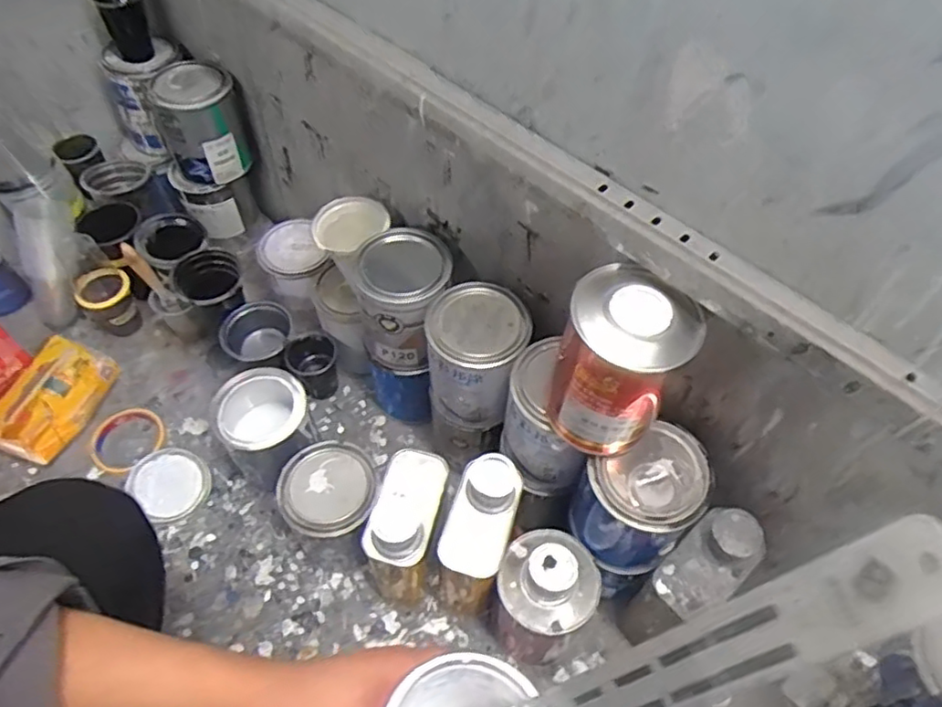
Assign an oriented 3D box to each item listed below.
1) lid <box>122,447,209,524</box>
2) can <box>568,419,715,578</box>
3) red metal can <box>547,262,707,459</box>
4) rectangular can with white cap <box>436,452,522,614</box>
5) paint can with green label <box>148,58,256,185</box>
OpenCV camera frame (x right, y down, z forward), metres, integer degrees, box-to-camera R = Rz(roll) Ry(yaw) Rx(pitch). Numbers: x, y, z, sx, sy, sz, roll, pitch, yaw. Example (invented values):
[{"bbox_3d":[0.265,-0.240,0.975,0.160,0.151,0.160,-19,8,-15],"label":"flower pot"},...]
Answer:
[{"bbox_3d":[-0.386,0.165,0.838,0.096,0.013,0.088,1,55,-1],"label":"lid"},{"bbox_3d":[0.163,0.146,0.633,0.105,0.139,0.091,-21,59,-16],"label":"can"},{"bbox_3d":[0.121,0.011,0.546,0.093,0.157,0.092,1,55,-1],"label":"red metal can"},{"bbox_3d":[0.004,0.200,0.701,0.067,0.210,0.102,16,56,9],"label":"rectangular can with white cap"},{"bbox_3d":[-0.379,-0.325,0.930,0.107,0.127,0.099,1,55,-1],"label":"paint can with green label"}]

